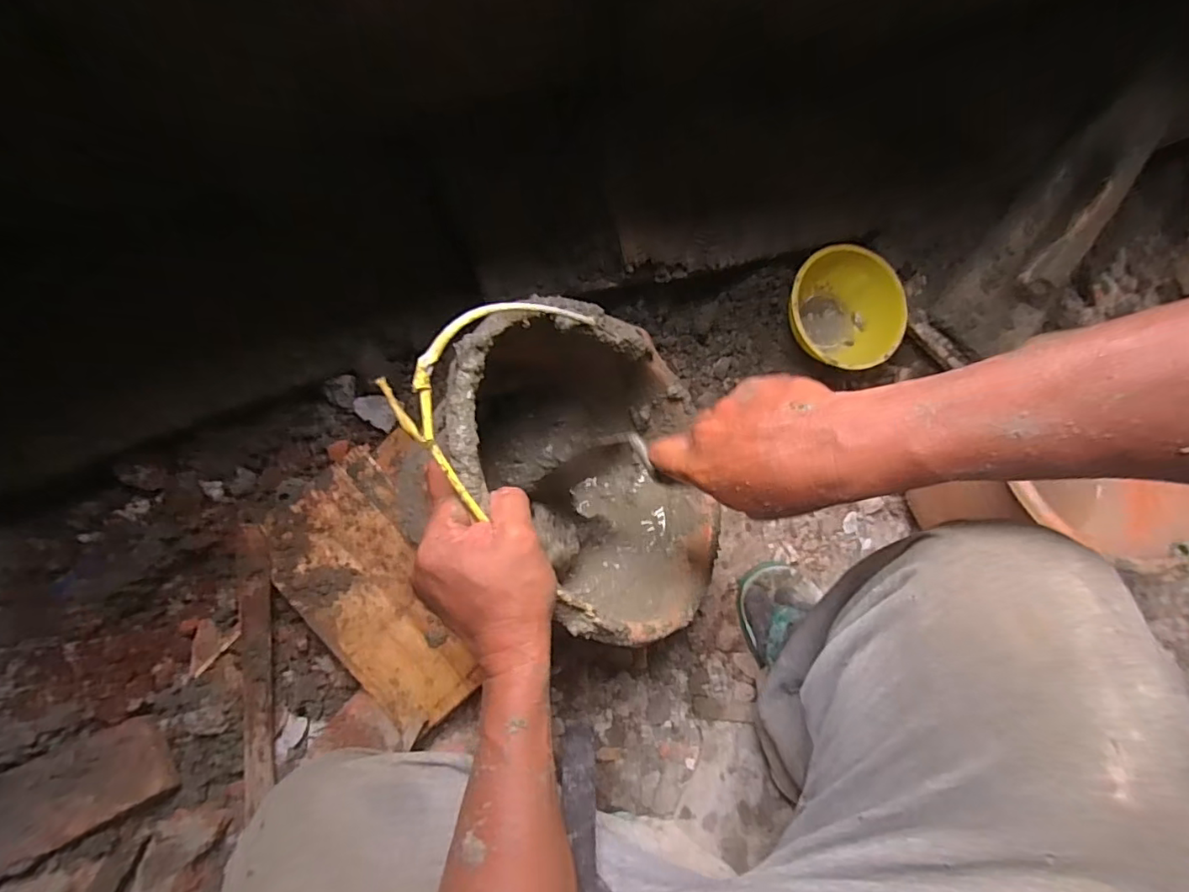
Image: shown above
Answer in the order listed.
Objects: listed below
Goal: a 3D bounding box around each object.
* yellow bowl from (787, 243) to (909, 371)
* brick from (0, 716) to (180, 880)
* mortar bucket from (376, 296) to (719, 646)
[{"bbox_3d":[0.284,-0.155,0.666,0.128,0.058,0.139,1,84,-6],"label":"yellow bowl"},{"bbox_3d":[-0.455,0.300,0.483,0.153,0.036,0.073,-17,86,-31],"label":"brick"},{"bbox_3d":[0.012,0.017,0.457,0.191,0.235,0.264,-36,89,-8],"label":"mortar bucket"}]

